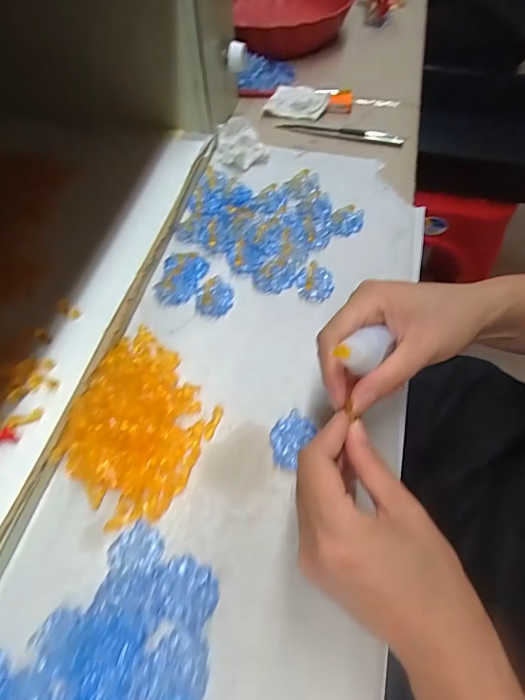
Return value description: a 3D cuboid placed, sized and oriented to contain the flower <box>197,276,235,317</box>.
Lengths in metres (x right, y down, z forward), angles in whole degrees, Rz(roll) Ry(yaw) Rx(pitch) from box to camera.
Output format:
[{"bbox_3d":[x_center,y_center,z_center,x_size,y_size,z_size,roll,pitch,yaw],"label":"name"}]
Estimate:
[{"bbox_3d":[-0.040,-0.044,0.324,0.030,0.007,0.036,31,62,13],"label":"flower"}]

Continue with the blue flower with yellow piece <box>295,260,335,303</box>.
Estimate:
[{"bbox_3d":[0.044,-0.057,0.334,0.033,0.008,0.036,2,59,-3],"label":"blue flower with yellow piece"}]

